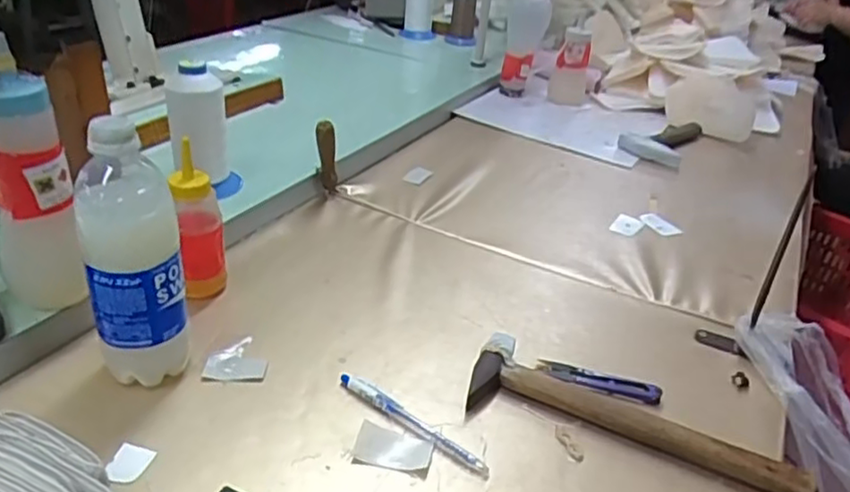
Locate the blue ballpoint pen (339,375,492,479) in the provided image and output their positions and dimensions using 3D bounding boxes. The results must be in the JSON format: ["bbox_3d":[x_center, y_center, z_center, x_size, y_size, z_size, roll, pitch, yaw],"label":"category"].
[{"bbox_3d":[-0.010,0.130,0.499,0.137,0.008,0.010,26,36,28],"label":"blue ballpoint pen"}]

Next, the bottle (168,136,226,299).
[{"bbox_3d":[-0.199,-0.020,0.588,0.039,0.139,0.033,-17,39,-34],"label":"bottle"}]

